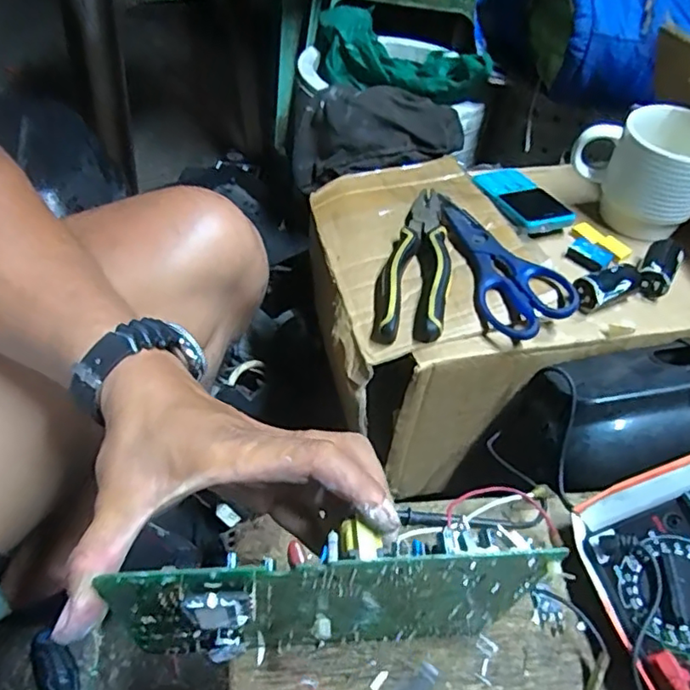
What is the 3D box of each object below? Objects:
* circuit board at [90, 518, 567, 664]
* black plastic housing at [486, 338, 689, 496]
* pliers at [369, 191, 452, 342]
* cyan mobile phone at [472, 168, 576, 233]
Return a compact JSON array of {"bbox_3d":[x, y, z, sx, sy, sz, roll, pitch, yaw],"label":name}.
[{"bbox_3d":[-0.008,0.128,0.299,0.199,0.140,0.026,-4,52,-7],"label":"circuit board"},{"bbox_3d":[0.218,0.062,0.475,0.181,0.095,0.117,-12,49,-16],"label":"black plastic housing"},{"bbox_3d":[0.067,-0.076,0.526,0.060,0.029,0.189,14,48,6],"label":"pliers"},{"bbox_3d":[0.178,-0.152,0.601,0.056,0.013,0.130,-9,39,-11],"label":"cyan mobile phone"}]

